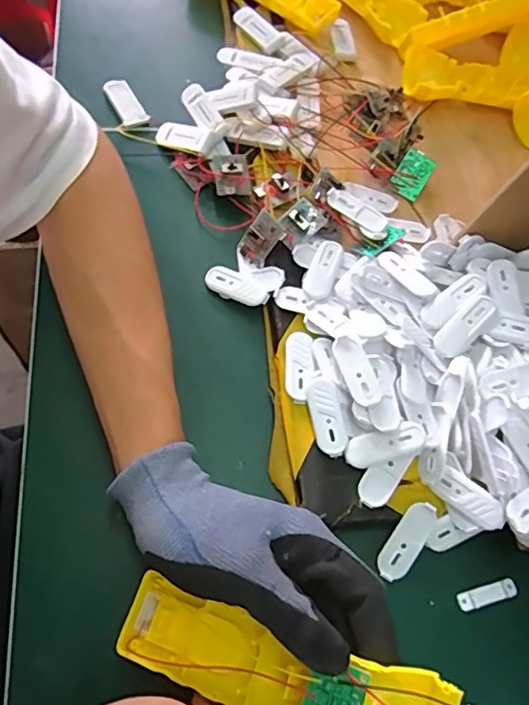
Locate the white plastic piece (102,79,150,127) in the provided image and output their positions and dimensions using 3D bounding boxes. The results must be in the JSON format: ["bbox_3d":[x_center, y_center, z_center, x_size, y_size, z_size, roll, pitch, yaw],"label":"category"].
[{"bbox_3d":[-0.119,-0.213,0.465,0.021,0.012,0.048,-28,71,-18],"label":"white plastic piece"}]

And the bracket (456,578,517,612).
[{"bbox_3d":[0.131,0.143,0.321,0.036,0.004,0.010,-12,67,-12],"label":"bracket"}]

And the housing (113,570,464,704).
[{"bbox_3d":[0.003,0.152,0.257,0.162,0.017,0.047,10,66,24],"label":"housing"}]

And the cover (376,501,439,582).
[{"bbox_3d":[0.085,0.112,0.326,0.020,0.006,0.049,33,85,13],"label":"cover"}]

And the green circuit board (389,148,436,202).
[{"bbox_3d":[0.119,-0.143,0.439,0.027,0.006,0.035,34,104,-1],"label":"green circuit board"}]

